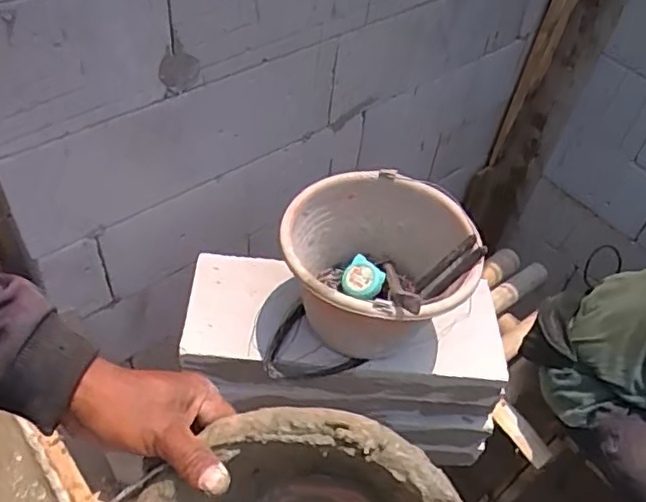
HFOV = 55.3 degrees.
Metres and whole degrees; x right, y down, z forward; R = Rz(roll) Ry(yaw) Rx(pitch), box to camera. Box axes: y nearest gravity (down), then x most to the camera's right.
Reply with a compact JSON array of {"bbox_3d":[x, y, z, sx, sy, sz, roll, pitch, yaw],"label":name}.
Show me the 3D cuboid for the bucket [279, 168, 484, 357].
[{"bbox_3d":[0.077,0.042,0.953,0.284,0.204,0.258,15,49,6],"label":"bucket"}]

